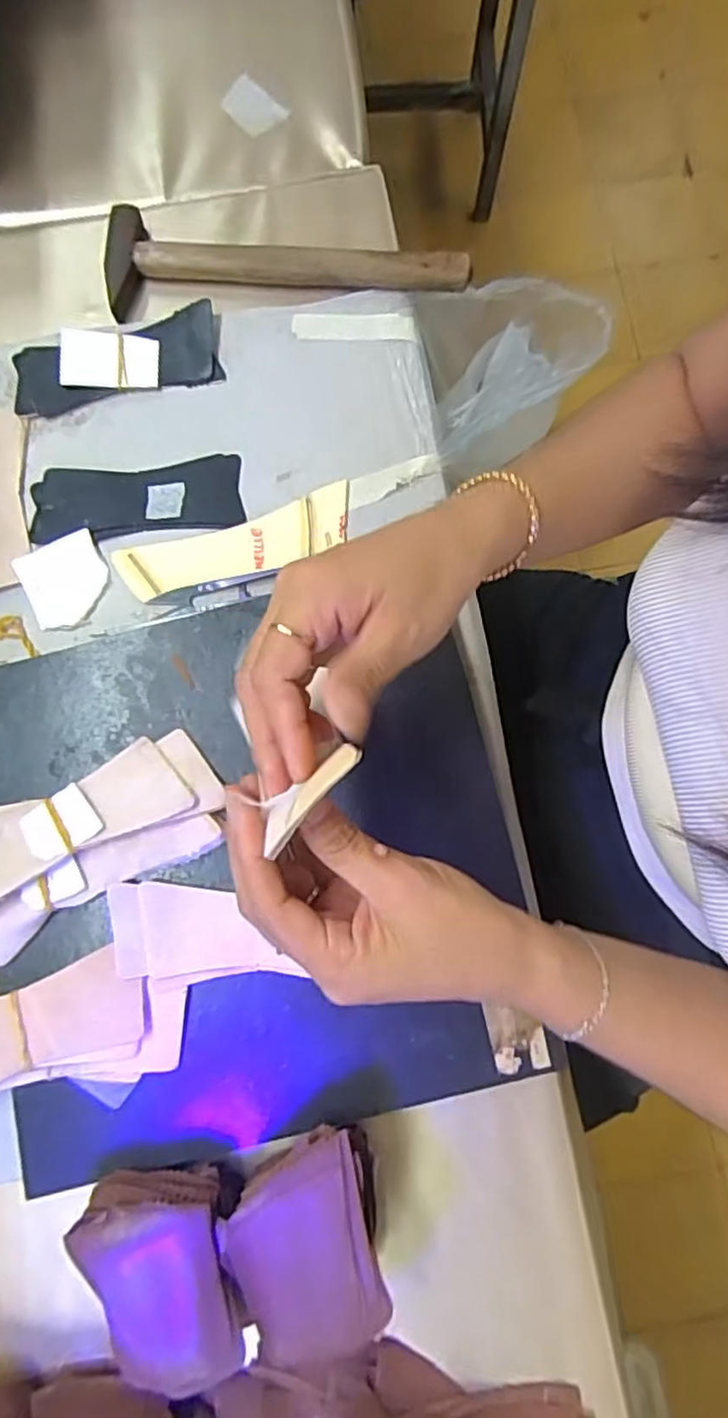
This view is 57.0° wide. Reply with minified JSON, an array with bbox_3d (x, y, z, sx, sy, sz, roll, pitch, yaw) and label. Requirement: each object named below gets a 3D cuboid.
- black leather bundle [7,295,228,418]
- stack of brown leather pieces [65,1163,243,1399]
[{"bbox_3d":[-0.171,-0.240,0.462,0.139,0.012,0.052,-13,81,-2],"label":"black leather bundle"},{"bbox_3d":[-0.102,0.285,0.338,0.076,0.031,0.084,-5,81,-1],"label":"stack of brown leather pieces"}]

